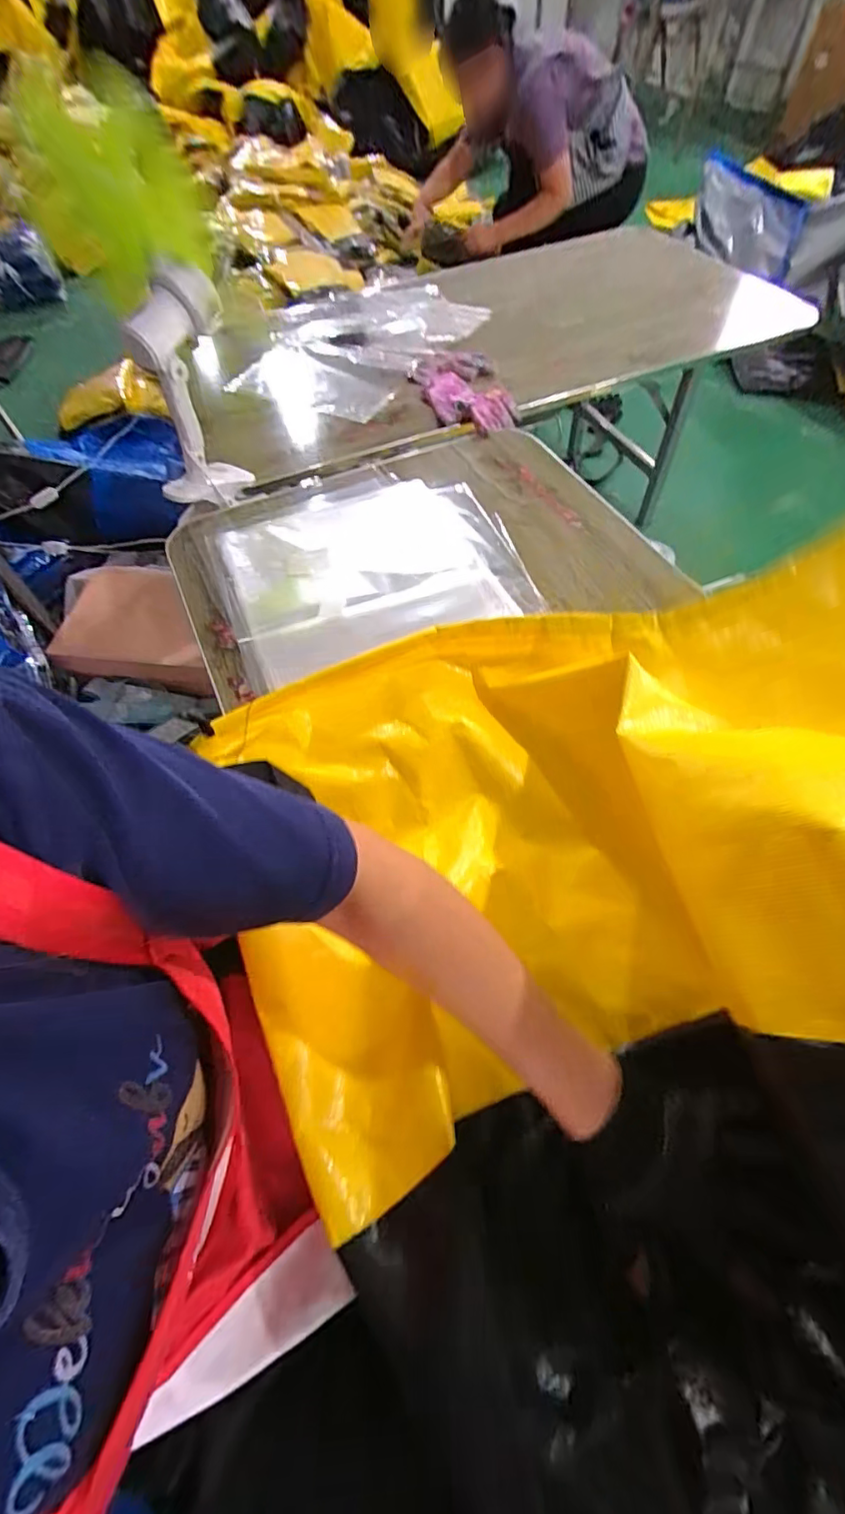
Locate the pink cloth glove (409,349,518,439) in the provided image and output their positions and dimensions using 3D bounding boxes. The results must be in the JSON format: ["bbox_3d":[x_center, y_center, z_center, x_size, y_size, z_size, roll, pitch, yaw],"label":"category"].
[{"bbox_3d":[0.073,-0.642,0.945,0.142,0.037,0.253,-19,61,-9],"label":"pink cloth glove"}]

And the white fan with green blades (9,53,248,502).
[{"bbox_3d":[-0.326,-0.531,0.683,0.153,0.395,0.116,-12,60,-5],"label":"white fan with green blades"}]

